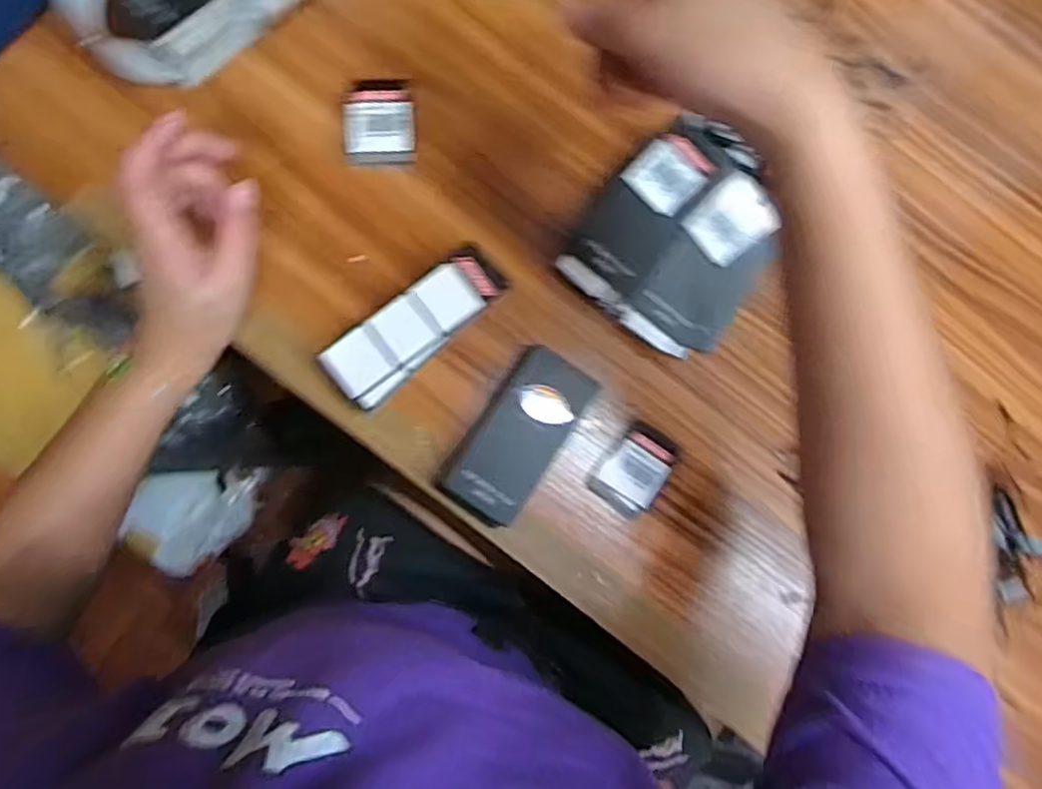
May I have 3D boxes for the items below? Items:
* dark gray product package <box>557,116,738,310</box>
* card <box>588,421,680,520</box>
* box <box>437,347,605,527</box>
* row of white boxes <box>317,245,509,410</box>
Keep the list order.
[{"bbox_3d":[0.080,-0.118,0.441,0.055,0.017,0.121,39,102,-1],"label":"dark gray product package"},{"bbox_3d":[0.079,0.050,0.455,0.041,0.012,0.059,37,82,-1],"label":"card"},{"bbox_3d":[-0.005,0.031,0.437,0.054,0.036,0.101,32,82,-1],"label":"box"},{"bbox_3d":[-0.066,-0.042,0.433,0.123,0.042,0.043,-41,89,-8],"label":"row of white boxes"}]

